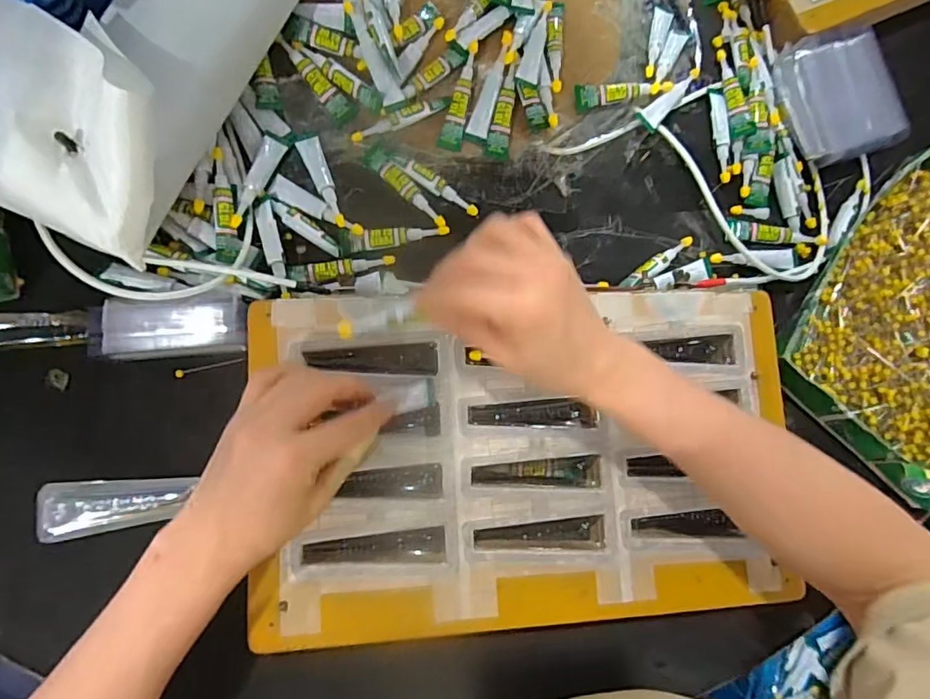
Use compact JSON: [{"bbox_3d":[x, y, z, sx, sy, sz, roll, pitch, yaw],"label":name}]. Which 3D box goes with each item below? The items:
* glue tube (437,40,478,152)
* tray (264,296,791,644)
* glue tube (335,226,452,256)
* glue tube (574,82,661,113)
[{"bbox_3d":[-0.004,-0.204,0.436,0.019,0.014,0.087,10,84,-6],"label":"glue tube"},{"bbox_3d":[0.050,0.074,0.388,0.374,0.029,0.225,-1,86,-7],"label":"tray"},{"bbox_3d":[-0.055,-0.086,0.417,0.084,0.009,0.017,-8,87,-8],"label":"glue tube"},{"bbox_3d":[0.126,-0.215,0.452,0.070,0.009,0.021,-15,87,-8],"label":"glue tube"}]

